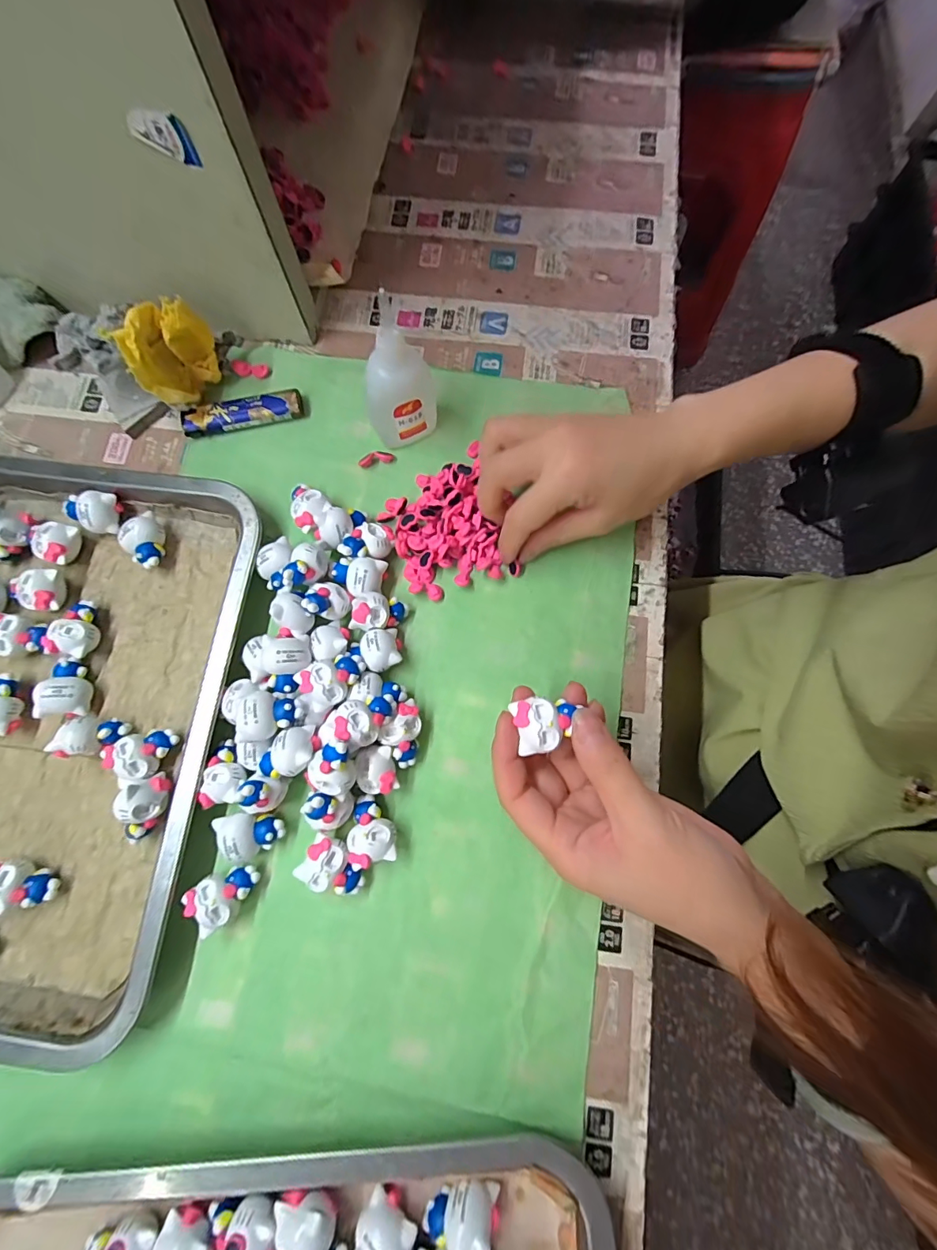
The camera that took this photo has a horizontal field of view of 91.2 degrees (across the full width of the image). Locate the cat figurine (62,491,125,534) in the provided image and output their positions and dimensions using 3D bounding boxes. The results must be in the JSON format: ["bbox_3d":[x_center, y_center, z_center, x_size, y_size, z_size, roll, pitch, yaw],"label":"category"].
[{"bbox_3d":[-0.236,-0.073,0.290,0.032,0.021,0.026,26,78,6],"label":"cat figurine"}]

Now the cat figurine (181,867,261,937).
[{"bbox_3d":[-0.128,0.141,0.242,0.032,0.021,0.023,-38,79,-8],"label":"cat figurine"}]

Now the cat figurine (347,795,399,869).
[{"bbox_3d":[-0.052,0.110,0.249,0.025,0.021,0.033,-10,77,-2],"label":"cat figurine"}]

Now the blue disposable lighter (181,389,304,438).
[{"bbox_3d":[-0.153,-0.144,0.313,0.079,0.010,0.019,-11,77,-2],"label":"blue disposable lighter"}]

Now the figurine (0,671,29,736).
[{"bbox_3d":[-0.266,0.045,0.264,0.016,0.023,0.035,-1,77,0],"label":"figurine"}]

